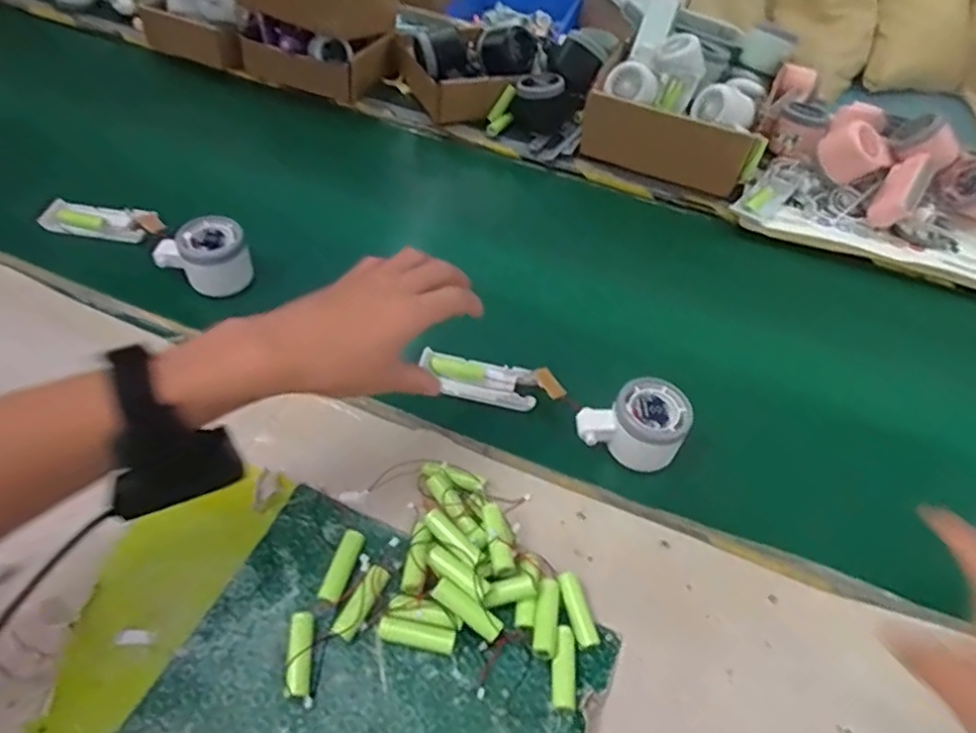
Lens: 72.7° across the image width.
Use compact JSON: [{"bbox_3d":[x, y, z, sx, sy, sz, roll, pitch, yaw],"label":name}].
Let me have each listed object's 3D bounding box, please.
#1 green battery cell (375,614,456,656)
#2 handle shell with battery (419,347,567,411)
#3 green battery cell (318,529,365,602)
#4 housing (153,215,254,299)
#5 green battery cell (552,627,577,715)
[{"bbox_3d":[-0.046,0.172,0.424,0.048,0.012,0.013,11,49,4],"label":"green battery cell"},{"bbox_3d":[0.002,0.012,0.580,0.123,0.018,0.038,9,49,3],"label":"handle shell with battery"},{"bbox_3d":[-0.097,0.135,0.447,0.016,0.014,0.051,18,50,10],"label":"green battery cell"},{"bbox_3d":[-0.268,-0.099,0.629,0.077,0.063,0.057,-21,54,-21],"label":"housing"},{"bbox_3d":[0.047,0.188,0.411,0.014,0.011,0.049,4,49,-2],"label":"green battery cell"}]

